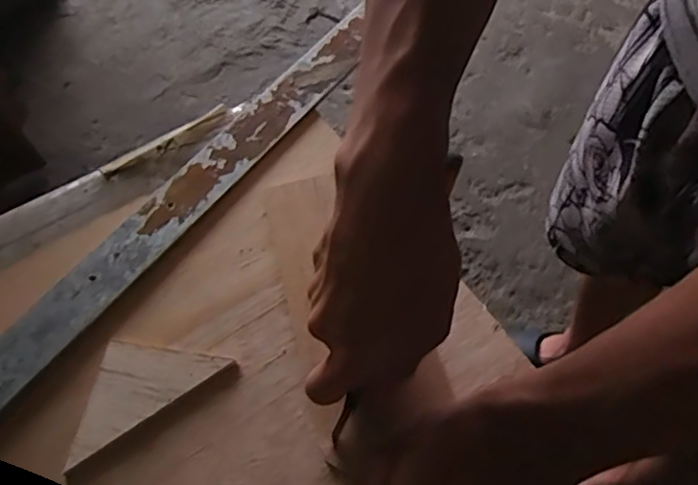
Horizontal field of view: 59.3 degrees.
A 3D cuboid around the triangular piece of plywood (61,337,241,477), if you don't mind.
[{"bbox_3d":[-0.124,0.079,0.354,0.095,0.005,0.050,-33,66,-15],"label":"triangular piece of plywood"}]

